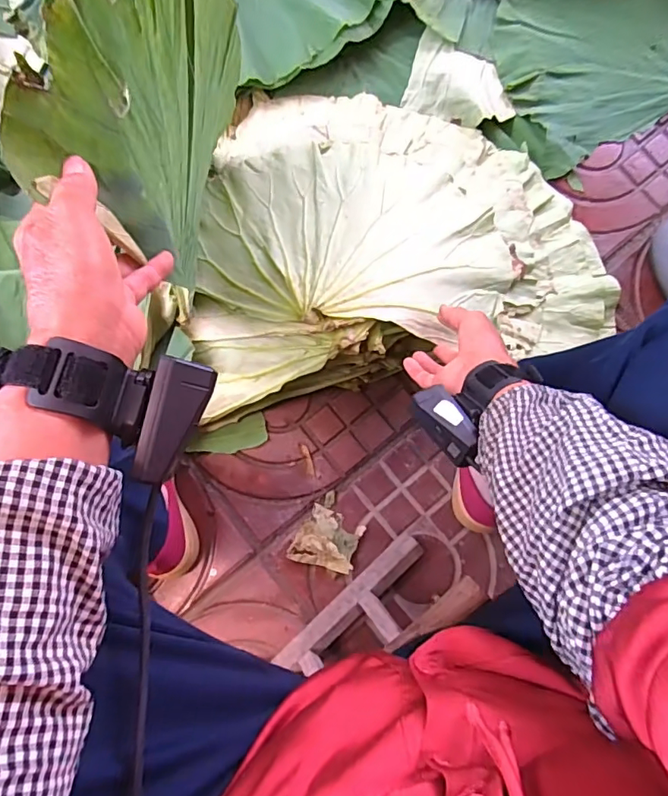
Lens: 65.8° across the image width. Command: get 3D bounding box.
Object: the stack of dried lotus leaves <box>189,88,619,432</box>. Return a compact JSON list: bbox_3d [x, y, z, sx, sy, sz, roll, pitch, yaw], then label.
[{"bbox_3d":[0.085,-0.243,0.675,0.550,0.129,0.421,-9,83,-6],"label":"stack of dried lotus leaves"}]

